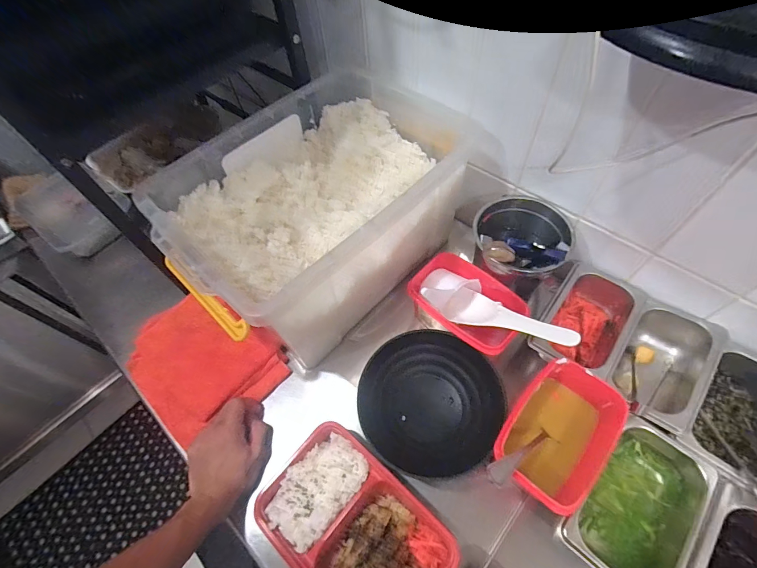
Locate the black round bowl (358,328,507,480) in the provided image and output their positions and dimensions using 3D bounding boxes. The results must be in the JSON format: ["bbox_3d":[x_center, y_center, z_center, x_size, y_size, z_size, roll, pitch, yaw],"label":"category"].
[{"bbox_3d":[0.072,0.164,0.503,0.179,0.064,0.179,-2,71,7],"label":"black round bowl"}]

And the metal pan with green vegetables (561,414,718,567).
[{"bbox_3d":[0.291,0.253,0.416,0.100,0.071,0.175,38,68,23],"label":"metal pan with green vegetables"}]

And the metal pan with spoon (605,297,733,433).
[{"bbox_3d":[0.372,0.116,0.496,0.101,0.090,0.181,36,67,22],"label":"metal pan with spoon"}]

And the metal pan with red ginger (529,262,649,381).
[{"bbox_3d":[0.298,0.057,0.525,0.102,0.070,0.171,33,66,21],"label":"metal pan with red ginger"}]

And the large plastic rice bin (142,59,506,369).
[{"bbox_3d":[-0.078,-0.112,0.559,0.294,0.208,0.417,36,67,22],"label":"large plastic rice bin"}]

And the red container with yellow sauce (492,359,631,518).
[{"bbox_3d":[0.212,0.185,0.445,0.107,0.087,0.155,35,67,22],"label":"red container with yellow sauce"}]

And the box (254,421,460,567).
[{"bbox_3d":[-0.028,0.287,0.422,0.215,0.038,0.141,37,68,22],"label":"box"}]

